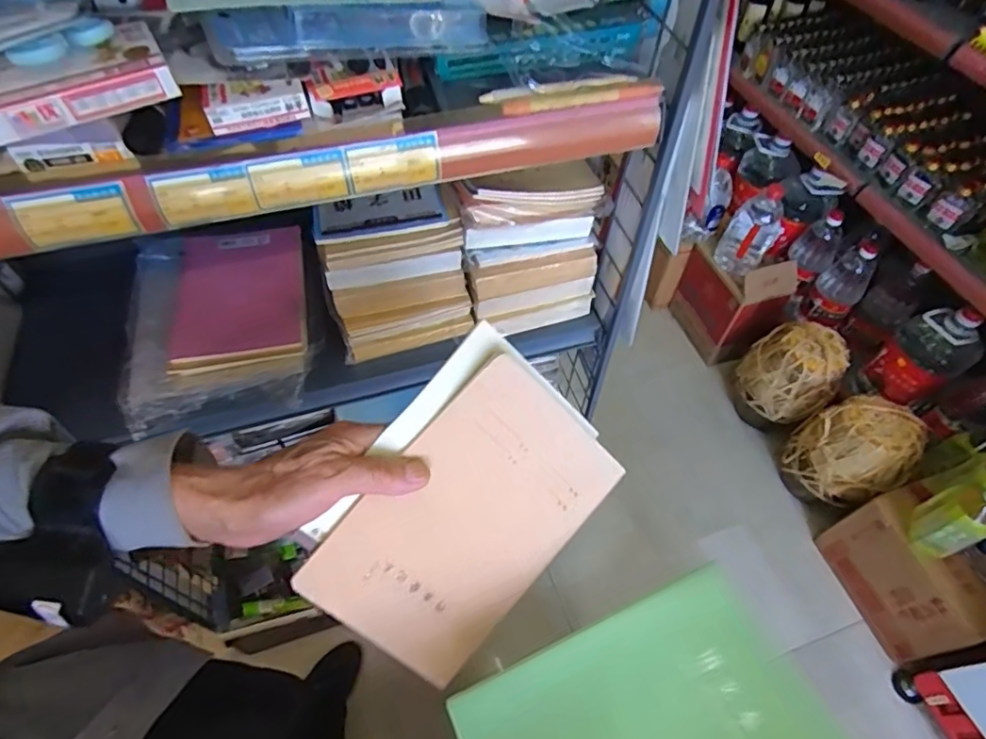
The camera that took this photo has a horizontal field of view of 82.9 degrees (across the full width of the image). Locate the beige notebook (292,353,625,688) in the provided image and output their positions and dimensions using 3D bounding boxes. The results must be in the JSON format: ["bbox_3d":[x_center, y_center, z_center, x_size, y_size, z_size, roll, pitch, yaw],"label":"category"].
[{"bbox_3d":[-0.015,0.107,0.386,0.139,0.009,0.199,45,83,-19],"label":"beige notebook"}]

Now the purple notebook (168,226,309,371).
[{"bbox_3d":[-0.310,-0.099,0.679,0.153,0.026,0.205,-10,56,-9],"label":"purple notebook"}]

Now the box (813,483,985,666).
[{"bbox_3d":[0.958,0.439,1.239,0.218,0.302,0.294,-15,57,-12],"label":"box"}]

